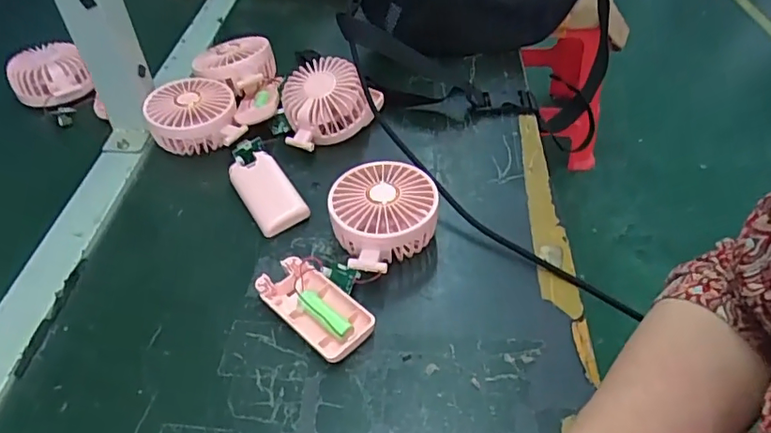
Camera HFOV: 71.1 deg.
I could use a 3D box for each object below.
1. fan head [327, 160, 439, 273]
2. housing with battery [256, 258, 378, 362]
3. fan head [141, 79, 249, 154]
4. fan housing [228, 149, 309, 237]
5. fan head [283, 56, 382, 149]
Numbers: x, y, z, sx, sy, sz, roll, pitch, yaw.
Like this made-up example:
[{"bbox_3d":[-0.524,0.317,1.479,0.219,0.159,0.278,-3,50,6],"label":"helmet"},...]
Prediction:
[{"bbox_3d":[-0.002,0.004,0.433,0.082,0.045,0.098,4,45,7],"label":"fan head"},{"bbox_3d":[-0.051,0.065,0.395,0.047,0.017,0.091,-35,53,-28],"label":"housing with battery"},{"bbox_3d":[-0.191,-0.101,0.542,0.084,0.042,0.086,-14,46,-11],"label":"fan head"},{"bbox_3d":[-0.105,-0.022,0.482,0.044,0.020,0.088,-25,49,-20],"label":"fan housing"},{"bbox_3d":[-0.052,-0.113,0.536,0.095,0.063,0.081,-7,45,-3],"label":"fan head"}]

